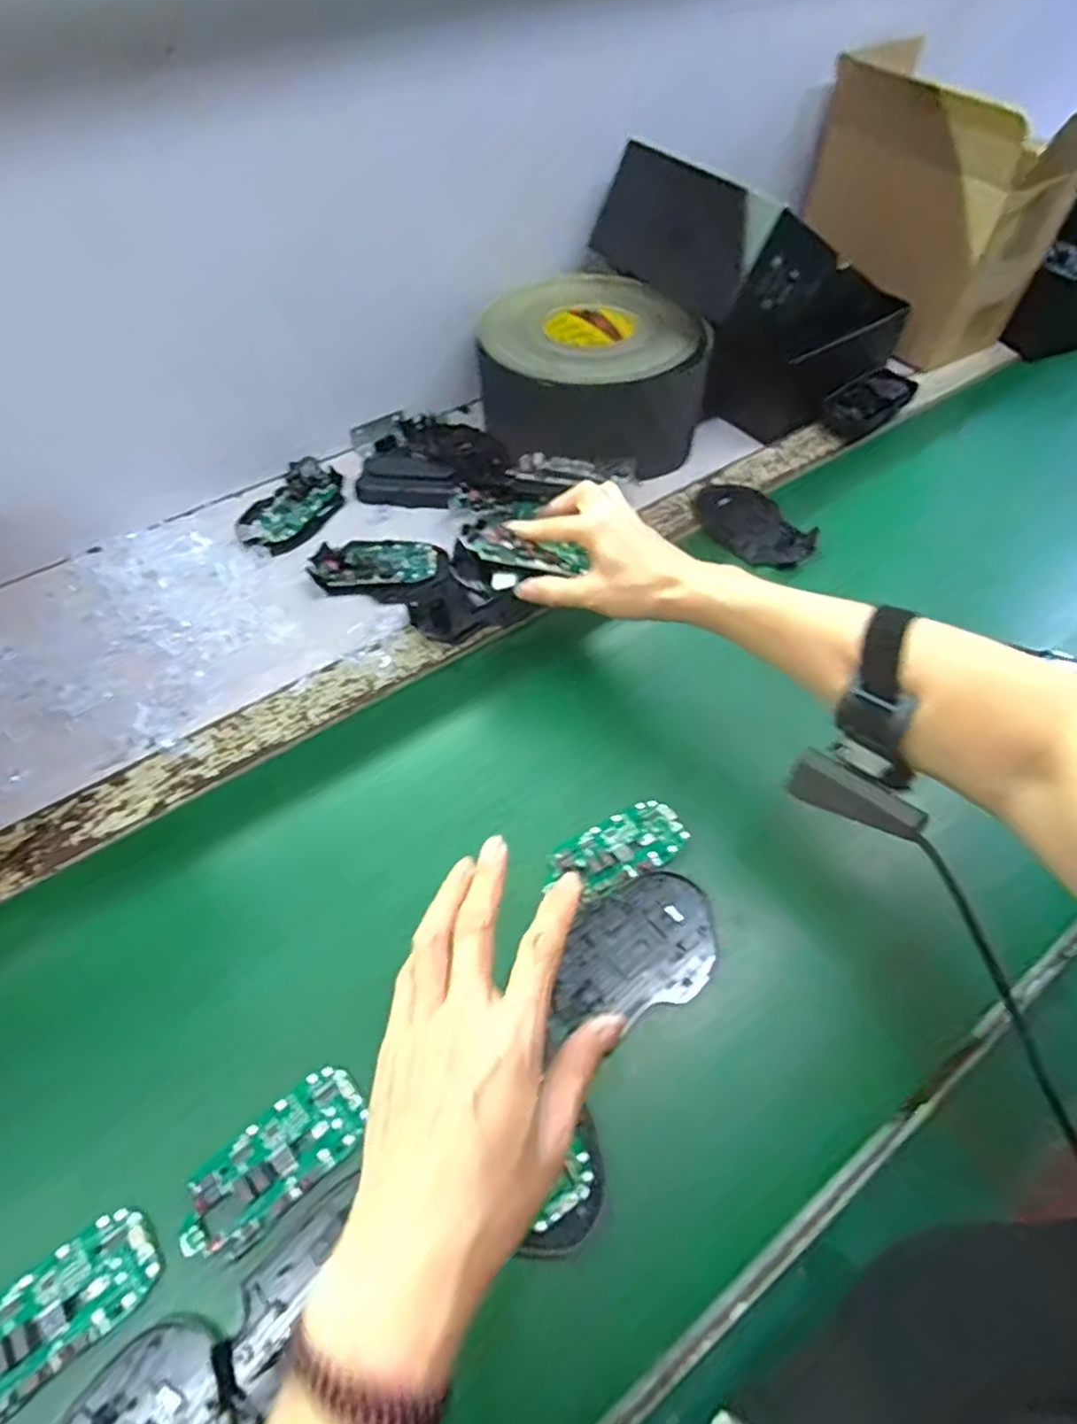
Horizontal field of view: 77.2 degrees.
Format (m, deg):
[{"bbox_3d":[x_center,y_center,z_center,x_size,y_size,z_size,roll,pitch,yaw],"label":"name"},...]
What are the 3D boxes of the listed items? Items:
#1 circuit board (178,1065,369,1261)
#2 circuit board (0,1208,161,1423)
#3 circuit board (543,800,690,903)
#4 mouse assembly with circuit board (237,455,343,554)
[{"bbox_3d":[-0.136,0.231,0.348,0.097,0.008,0.045,-38,65,-23],"label":"circuit board"},{"bbox_3d":[-0.228,0.281,0.312,0.092,0.005,0.046,-34,63,-21],"label":"circuit board"},{"bbox_3d":[0.053,0.089,0.444,0.092,0.007,0.046,-26,60,-17],"label":"circuit board"},{"bbox_3d":[-0.231,-0.196,0.634,0.069,0.020,0.115,21,58,13],"label":"mouse assembly with circuit board"}]

